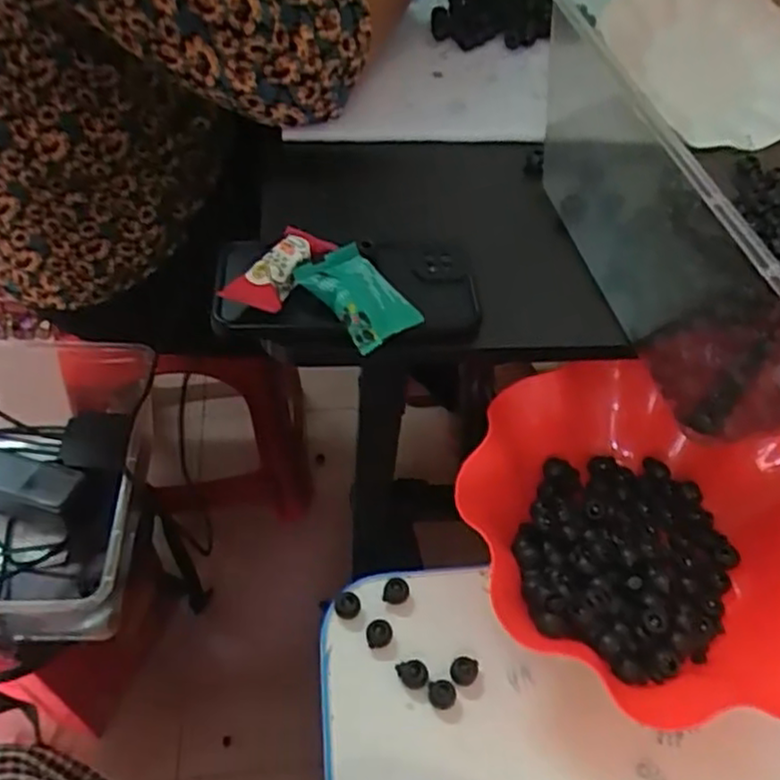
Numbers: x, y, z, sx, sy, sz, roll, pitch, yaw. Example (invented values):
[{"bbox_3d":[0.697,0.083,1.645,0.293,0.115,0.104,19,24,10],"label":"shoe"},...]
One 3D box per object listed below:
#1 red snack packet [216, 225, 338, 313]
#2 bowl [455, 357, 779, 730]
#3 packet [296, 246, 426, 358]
[{"bbox_3d":[-0.066,-0.076,0.429,0.033,0.013,0.073,25,53,17],"label":"red snack packet"},{"bbox_3d":[0.152,0.090,0.433,0.214,0.062,0.199,1,52,-1],"label":"bowl"},{"bbox_3d":[-0.020,-0.057,0.427,0.043,0.019,0.069,-31,58,-26],"label":"packet"}]

